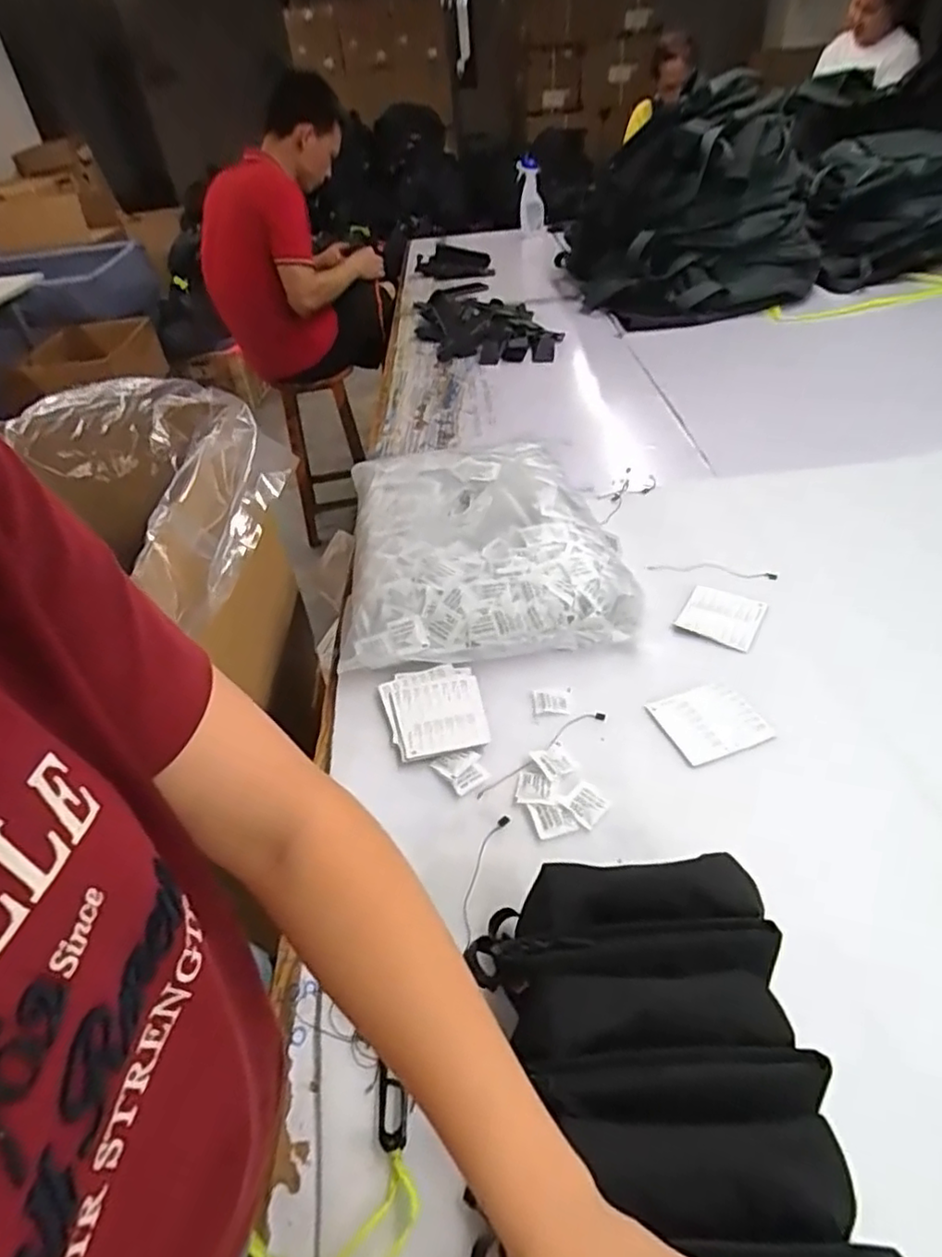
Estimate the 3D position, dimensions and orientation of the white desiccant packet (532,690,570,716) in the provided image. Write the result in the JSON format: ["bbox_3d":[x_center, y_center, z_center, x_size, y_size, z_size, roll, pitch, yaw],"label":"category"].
[{"bbox_3d":[0.089,0.083,0.727,0.042,0.005,0.031,0,40,8],"label":"white desiccant packet"}]

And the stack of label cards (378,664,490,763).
[{"bbox_3d":[-0.041,0.091,0.721,0.106,0.019,0.119,-11,40,-5],"label":"stack of label cards"}]

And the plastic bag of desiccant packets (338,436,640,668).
[{"bbox_3d":[0.009,-0.118,0.896,0.354,0.112,0.403,-8,40,-2],"label":"plastic bag of desiccant packets"}]

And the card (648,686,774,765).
[{"bbox_3d":[0.252,0.097,0.696,0.097,0.004,0.087,-18,41,-14],"label":"card"}]

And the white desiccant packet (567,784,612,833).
[{"bbox_3d":[0.112,0.169,0.625,0.032,0.004,0.038,28,51,34],"label":"white desiccant packet"}]

